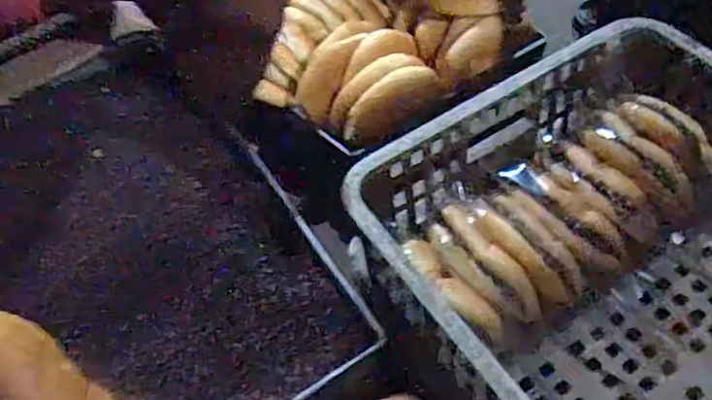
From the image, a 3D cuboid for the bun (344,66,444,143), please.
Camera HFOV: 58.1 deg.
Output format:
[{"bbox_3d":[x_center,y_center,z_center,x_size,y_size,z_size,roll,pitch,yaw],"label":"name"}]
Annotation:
[{"bbox_3d":[0.041,-0.123,0.794,0.131,0.058,0.032,-30,17,-9],"label":"bun"}]

